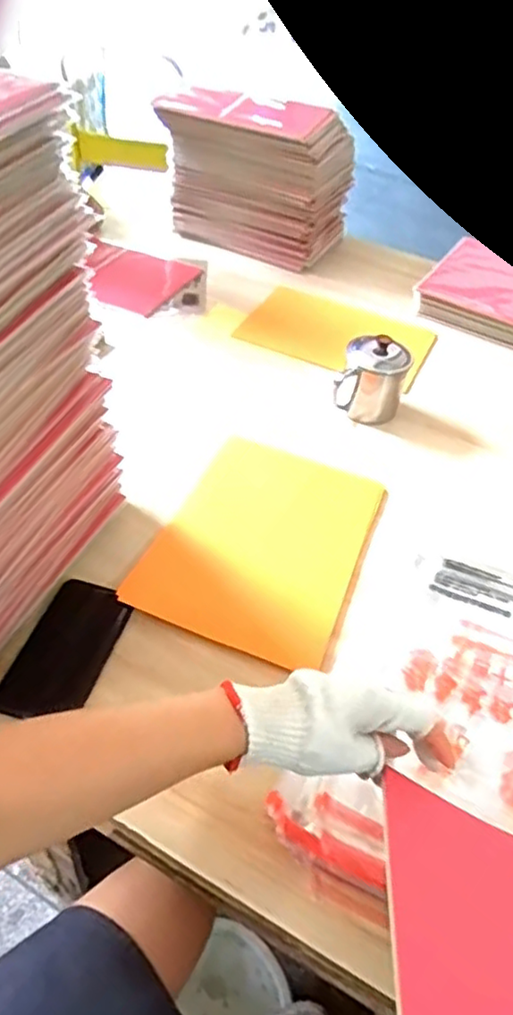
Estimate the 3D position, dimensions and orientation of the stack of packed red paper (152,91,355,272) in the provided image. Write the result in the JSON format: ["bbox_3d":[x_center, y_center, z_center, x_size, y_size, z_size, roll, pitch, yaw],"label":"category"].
[{"bbox_3d":[0.001,-0.636,1.251,0.331,0.242,0.215,21,47,14],"label":"stack of packed red paper"}]

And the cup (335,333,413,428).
[{"bbox_3d":[0.162,-0.179,0.908,0.087,0.110,0.082,4,45,-4],"label":"cup"}]

